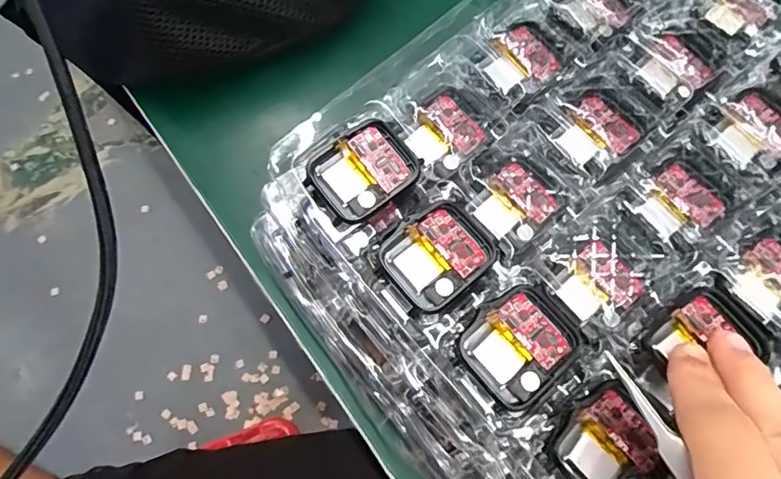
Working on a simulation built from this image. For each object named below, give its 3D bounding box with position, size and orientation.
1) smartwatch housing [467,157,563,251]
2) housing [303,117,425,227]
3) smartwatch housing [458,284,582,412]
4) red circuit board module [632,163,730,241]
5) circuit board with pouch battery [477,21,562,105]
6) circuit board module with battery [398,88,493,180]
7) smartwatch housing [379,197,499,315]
[{"bbox_3d":[0.056,-0.016,0.230,0.034,0.005,0.034,-37,75,-9],"label":"smartwatch housing"},{"bbox_3d":[-0.012,-0.030,0.226,0.044,0.009,0.037,-36,75,-9],"label":"housing"},{"bbox_3d":[0.052,0.042,0.203,0.042,0.006,0.037,-39,76,-10],"label":"smartwatch housing"},{"bbox_3d":[0.129,-0.015,0.226,0.038,0.010,0.032,-36,75,-9],"label":"red circuit board module"},{"bbox_3d":[0.062,-0.086,0.247,0.035,0.011,0.036,-33,75,-8],"label":"circuit board with pouch battery"},{"bbox_3d":[0.024,-0.049,0.237,0.037,0.009,0.035,-35,75,-9],"label":"circuit board module with battery"},{"bbox_3d":[0.021,0.006,0.215,0.044,0.006,0.037,-39,76,-10],"label":"smartwatch housing"}]

